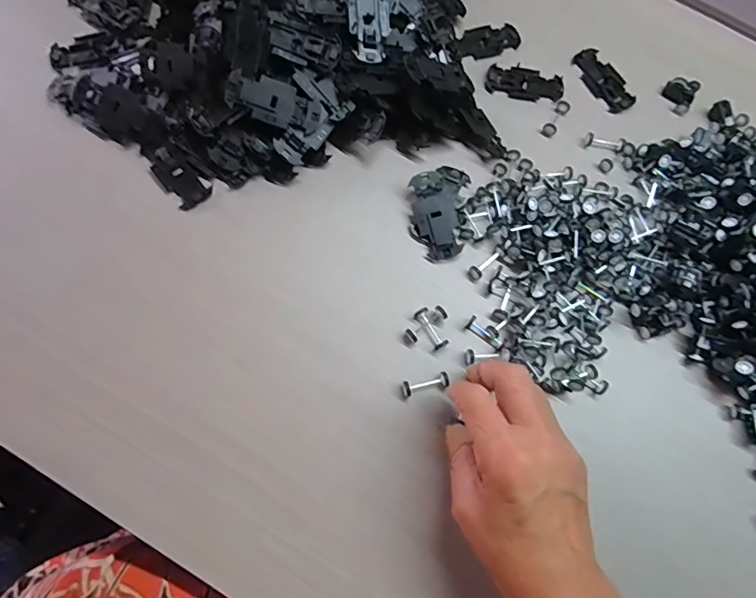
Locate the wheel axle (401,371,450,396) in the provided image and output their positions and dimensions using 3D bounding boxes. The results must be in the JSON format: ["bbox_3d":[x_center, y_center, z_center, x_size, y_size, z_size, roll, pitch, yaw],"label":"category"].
[{"bbox_3d":[0.032,0.057,0.321,0.032,0.007,0.010,-12,75,-9],"label":"wheel axle"}]

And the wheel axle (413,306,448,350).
[{"bbox_3d":[0.037,0.021,0.332,0.010,0.010,0.030,-31,79,-13],"label":"wheel axle"}]

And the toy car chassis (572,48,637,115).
[{"bbox_3d":[0.195,-0.189,0.414,0.031,0.006,0.064,-30,79,-13],"label":"toy car chassis"}]

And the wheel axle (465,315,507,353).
[{"bbox_3d":[0.075,0.025,0.334,0.029,0.009,0.010,39,74,6],"label":"wheel axle"}]

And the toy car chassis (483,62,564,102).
[{"bbox_3d":[0.124,-0.182,0.403,0.064,0.005,0.030,12,73,-2],"label":"toy car chassis"}]

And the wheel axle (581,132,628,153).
[{"bbox_3d":[0.185,-0.128,0.389,0.033,0.008,0.011,13,73,-1],"label":"wheel axle"}]

